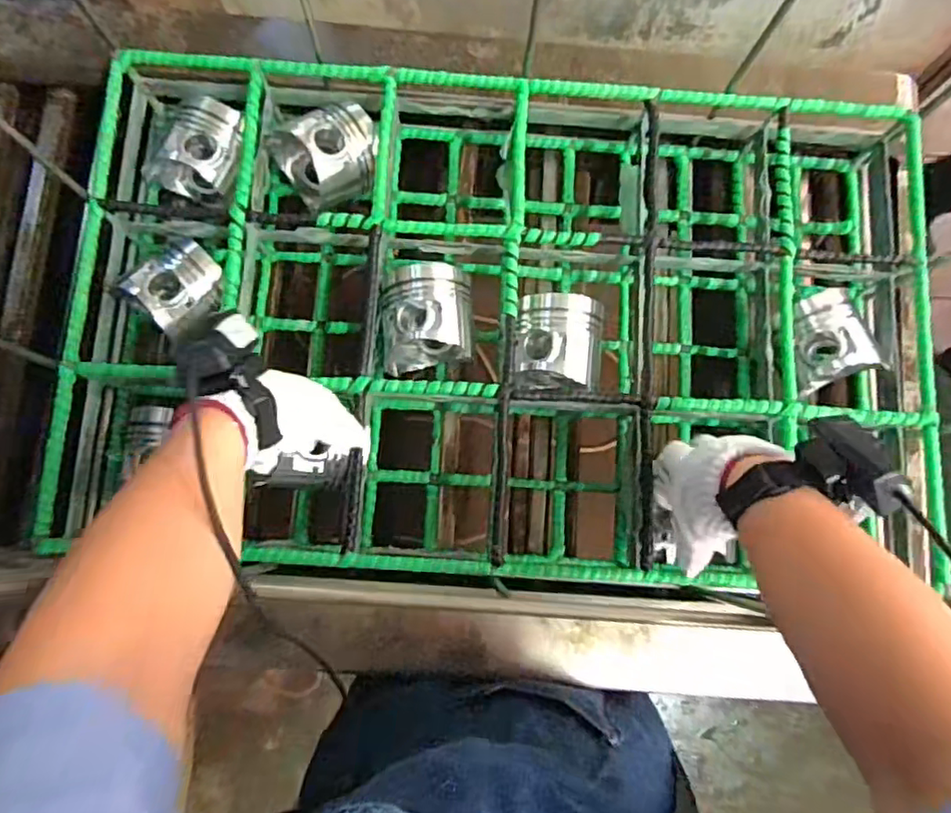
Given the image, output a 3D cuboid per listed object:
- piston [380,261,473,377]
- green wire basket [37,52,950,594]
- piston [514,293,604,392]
[{"bbox_3d":[-0.047,-0.087,0.608,0.085,0.073,0.102,-3,81,-2],"label":"piston"},{"bbox_3d":[0.036,-0.084,0.620,0.808,0.120,0.481,3,81,-1],"label":"green wire basket"},{"bbox_3d":[0.079,-0.061,0.616,0.082,0.084,0.089,10,81,1],"label":"piston"}]

